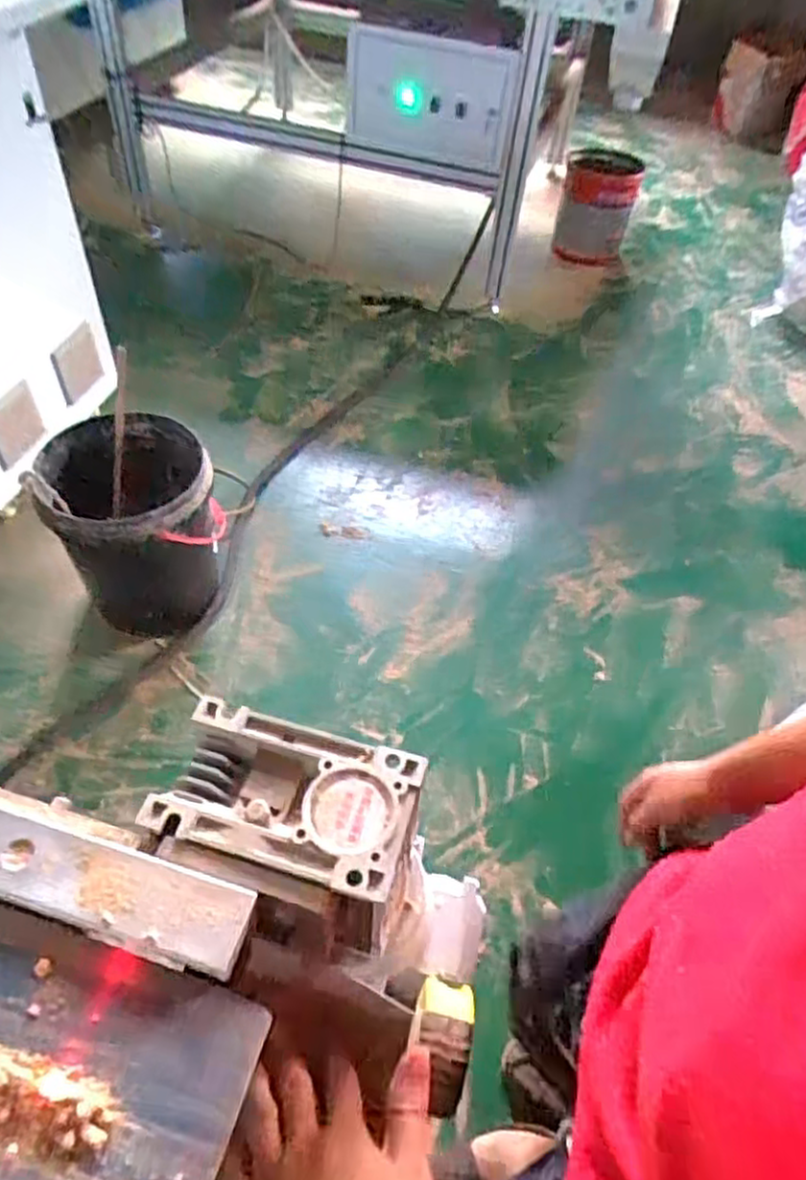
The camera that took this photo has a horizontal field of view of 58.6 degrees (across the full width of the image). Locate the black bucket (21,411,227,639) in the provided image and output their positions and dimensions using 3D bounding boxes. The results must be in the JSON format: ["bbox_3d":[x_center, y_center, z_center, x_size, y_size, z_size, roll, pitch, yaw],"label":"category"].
[{"bbox_3d":[-0.588,-0.136,1.614,0.349,0.429,0.386,-14,54,-16],"label":"black bucket"}]

